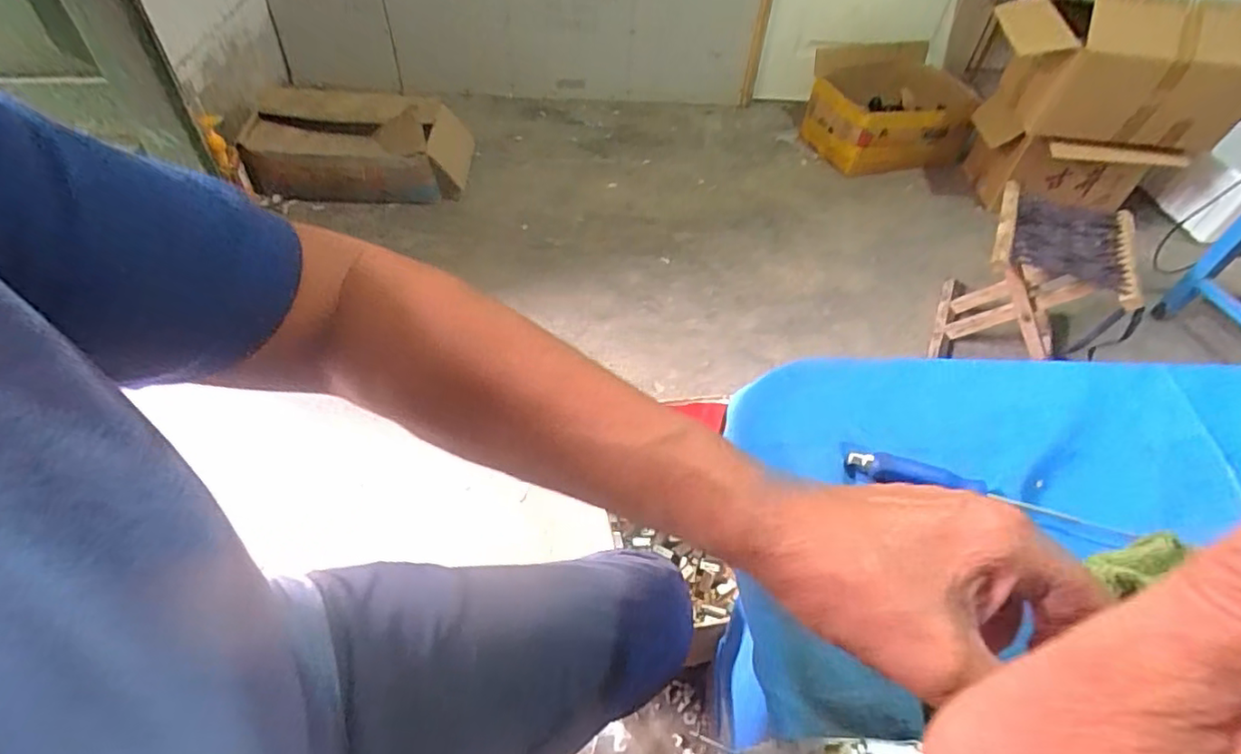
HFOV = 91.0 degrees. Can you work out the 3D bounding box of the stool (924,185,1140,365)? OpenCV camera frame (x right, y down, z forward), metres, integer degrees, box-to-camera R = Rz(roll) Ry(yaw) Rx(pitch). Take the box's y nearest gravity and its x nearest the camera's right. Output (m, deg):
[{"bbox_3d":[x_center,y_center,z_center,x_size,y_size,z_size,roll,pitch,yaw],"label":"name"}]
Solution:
[{"bbox_3d":[0.923,-0.204,1.380,0.271,0.298,0.300,25,52,16],"label":"stool"}]

